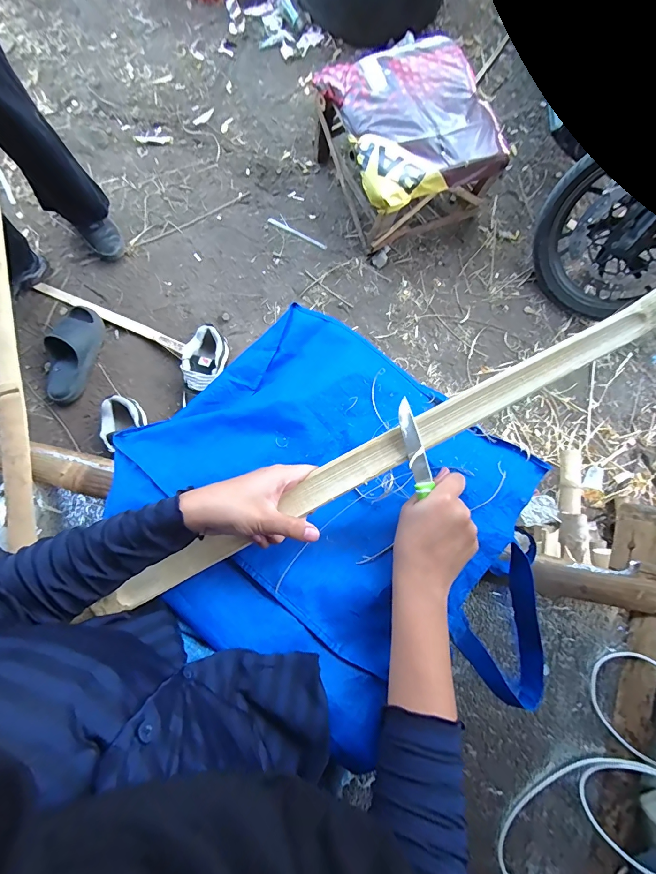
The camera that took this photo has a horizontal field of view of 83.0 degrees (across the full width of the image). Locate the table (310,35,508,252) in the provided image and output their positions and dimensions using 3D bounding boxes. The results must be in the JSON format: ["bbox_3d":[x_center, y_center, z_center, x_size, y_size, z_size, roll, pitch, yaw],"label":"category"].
[{"bbox_3d":[0.258,-0.884,1.161,0.453,0.312,0.451,-27,84,-2],"label":"table"}]

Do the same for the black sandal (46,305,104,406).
[{"bbox_3d":[-0.749,-0.244,1.081,0.131,0.068,0.290,19,84,3],"label":"black sandal"}]

